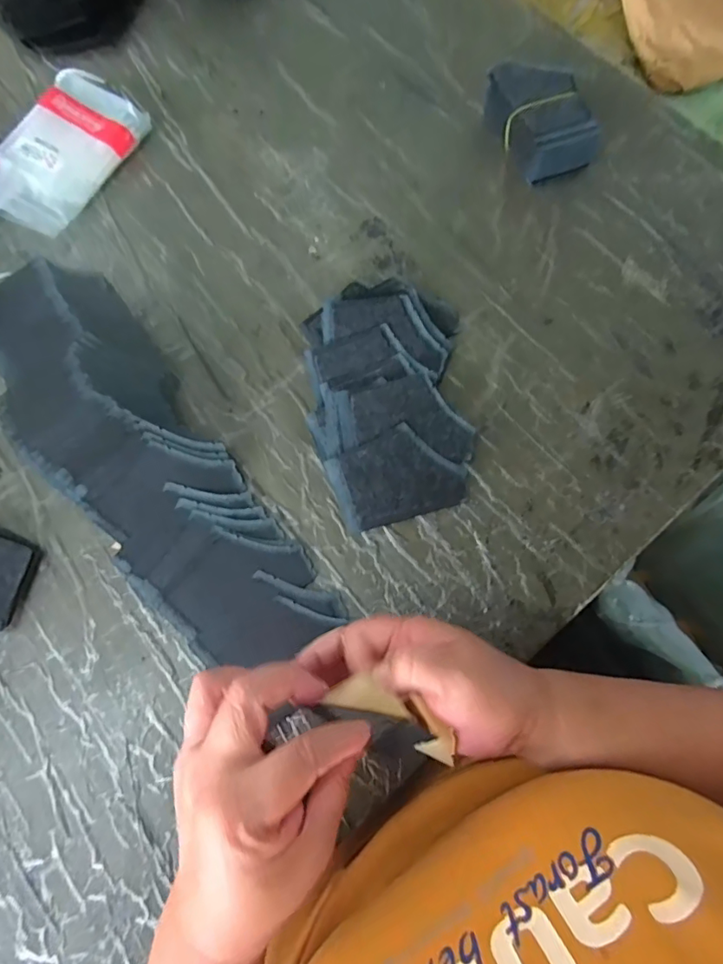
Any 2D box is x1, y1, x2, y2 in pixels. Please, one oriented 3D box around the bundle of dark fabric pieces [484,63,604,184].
[{"bbox_3d":[0.175,-0.354,0.495,0.071,0.047,0.115,-28,75,-8],"label":"bundle of dark fabric pieces"}]

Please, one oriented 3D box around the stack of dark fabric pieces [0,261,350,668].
[{"bbox_3d":[-0.175,-0.017,0.395,0.120,0.054,0.371,-36,77,-9],"label":"stack of dark fabric pieces"}]

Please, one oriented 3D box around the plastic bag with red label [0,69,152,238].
[{"bbox_3d":[-0.299,-0.333,0.507,0.099,0.027,0.171,27,76,8],"label":"plastic bag with red label"}]

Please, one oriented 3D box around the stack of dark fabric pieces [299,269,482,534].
[{"bbox_3d":[0.022,-0.076,0.433,0.130,0.021,0.221,-5,74,-1],"label":"stack of dark fabric pieces"}]

